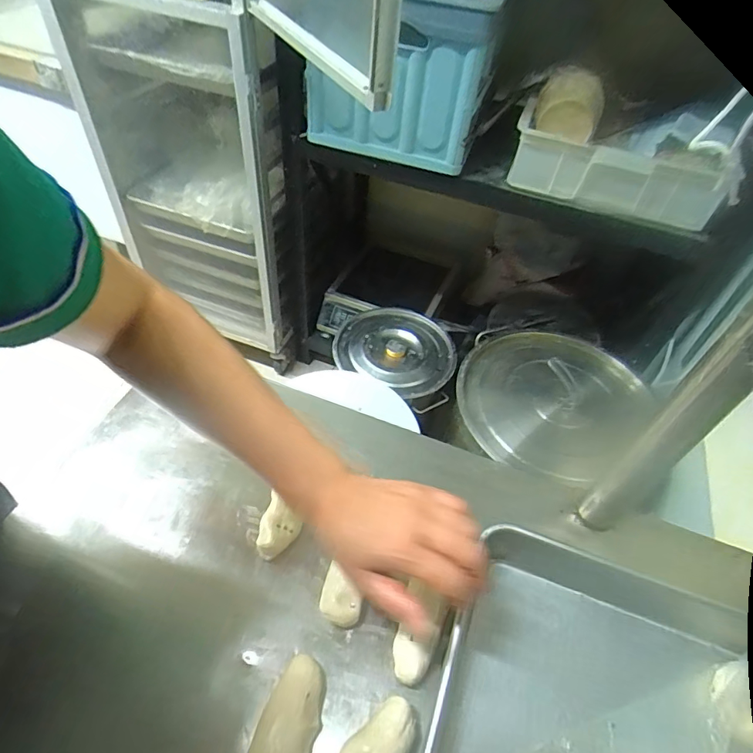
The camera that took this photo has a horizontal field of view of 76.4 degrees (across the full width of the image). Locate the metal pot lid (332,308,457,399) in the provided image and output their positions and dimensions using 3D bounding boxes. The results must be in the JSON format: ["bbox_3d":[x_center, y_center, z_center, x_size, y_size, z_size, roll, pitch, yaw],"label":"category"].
[{"bbox_3d":[0.054,-0.080,1.267,0.321,0.053,0.277,25,52,15],"label":"metal pot lid"}]

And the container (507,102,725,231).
[{"bbox_3d":[0.461,-0.393,0.940,0.386,0.138,0.053,20,51,12],"label":"container"}]

